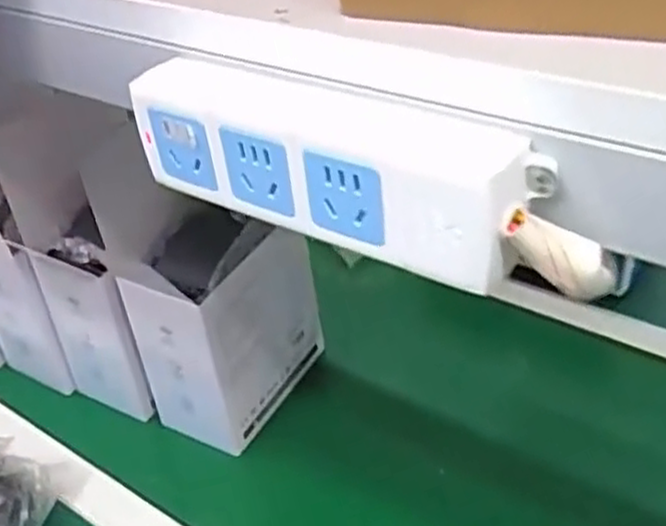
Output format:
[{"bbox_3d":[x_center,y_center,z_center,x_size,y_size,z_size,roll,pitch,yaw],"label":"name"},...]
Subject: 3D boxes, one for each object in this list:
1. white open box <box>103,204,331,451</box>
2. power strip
[{"bbox_3d":[-0.099,0.048,0.749,0.095,0.199,0.168,17,44,25],"label":"white open box"},{"bbox_3d":[-0.006,-0.038,0.303,0.170,0.049,0.031,21,46,29],"label":"power strip"}]

